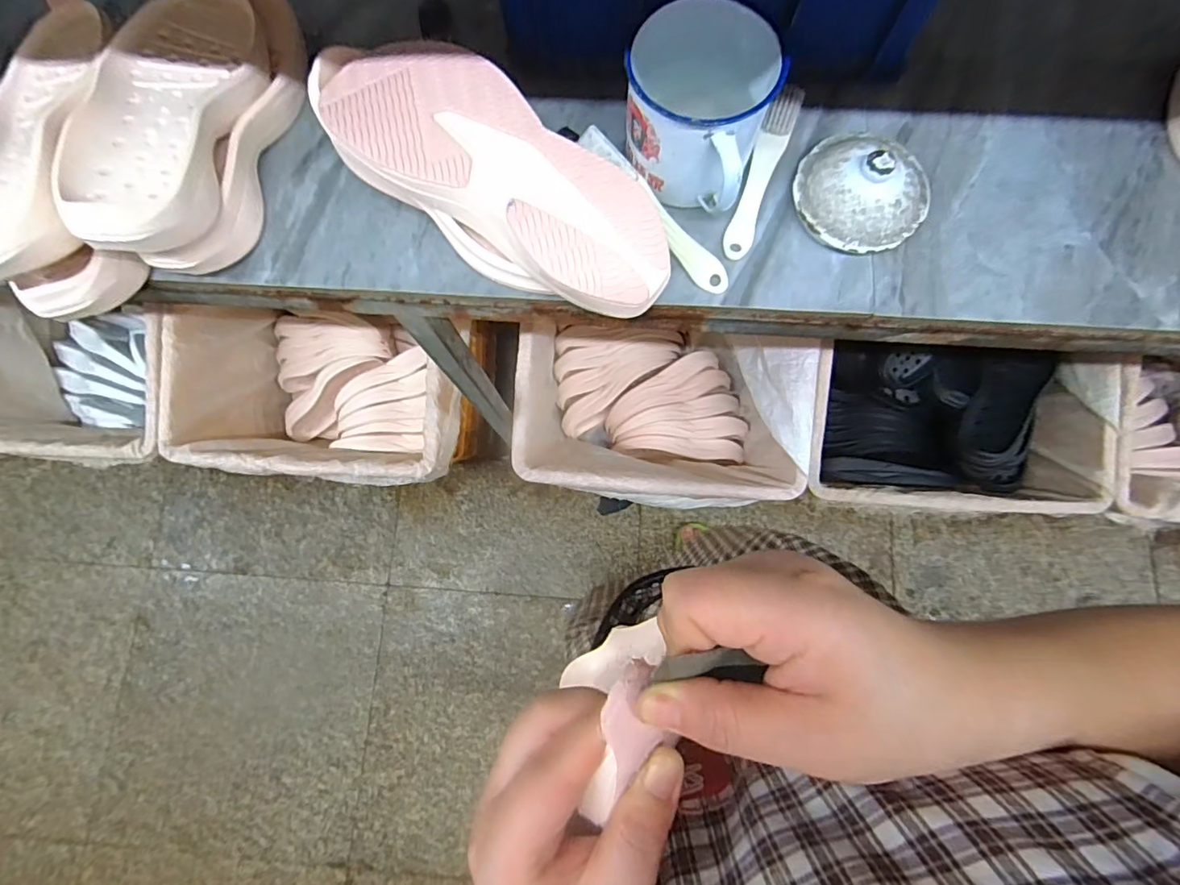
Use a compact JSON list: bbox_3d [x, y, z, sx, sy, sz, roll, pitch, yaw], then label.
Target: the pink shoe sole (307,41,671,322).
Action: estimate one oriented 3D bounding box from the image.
[{"bbox_3d":[-0.078,-0.195,0.375,0.298,0.037,0.111,41,85,8],"label":"pink shoe sole"}]

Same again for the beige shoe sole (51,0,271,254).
[{"bbox_3d":[-0.309,-0.243,0.392,0.097,0.047,0.260,-5,67,2],"label":"beige shoe sole"}]

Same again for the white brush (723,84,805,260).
[{"bbox_3d":[0.139,-0.221,0.425,0.023,0.013,0.156,21,82,5],"label":"white brush"}]

